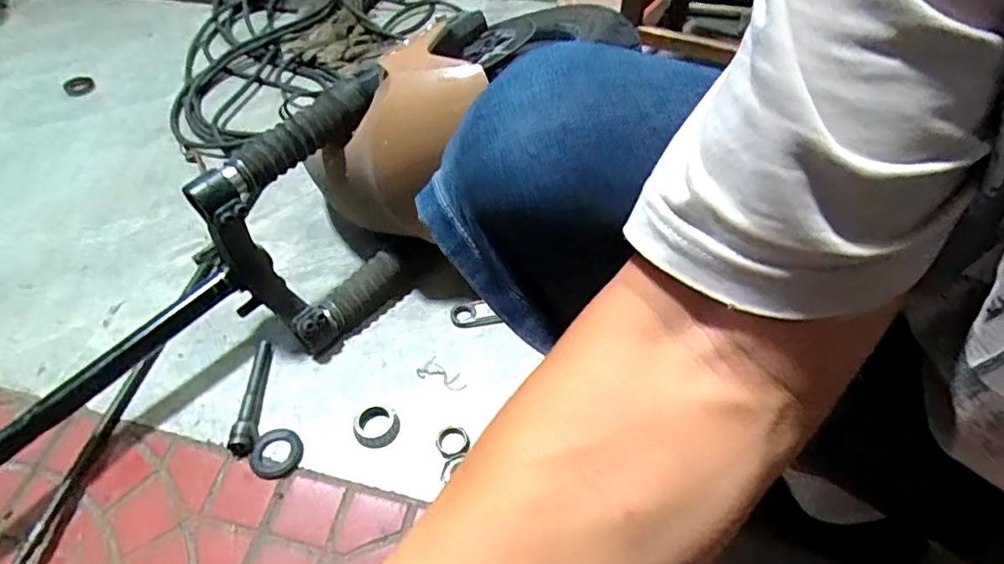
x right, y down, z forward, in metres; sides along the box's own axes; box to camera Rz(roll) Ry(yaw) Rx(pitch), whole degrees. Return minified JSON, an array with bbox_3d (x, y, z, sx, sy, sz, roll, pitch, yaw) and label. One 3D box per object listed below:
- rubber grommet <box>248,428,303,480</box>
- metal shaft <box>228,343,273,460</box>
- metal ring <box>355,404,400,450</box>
[{"bbox_3d":[-0.223,0.168,0.573,0.047,0.008,0.050,-1,54,2],"label":"rubber grommet"},{"bbox_3d":[-0.260,0.116,0.607,0.022,0.024,0.133,-5,54,-2],"label":"metal shaft"},{"bbox_3d":[-0.127,0.146,0.590,0.045,0.006,0.044,-1,54,2],"label":"metal ring"}]

